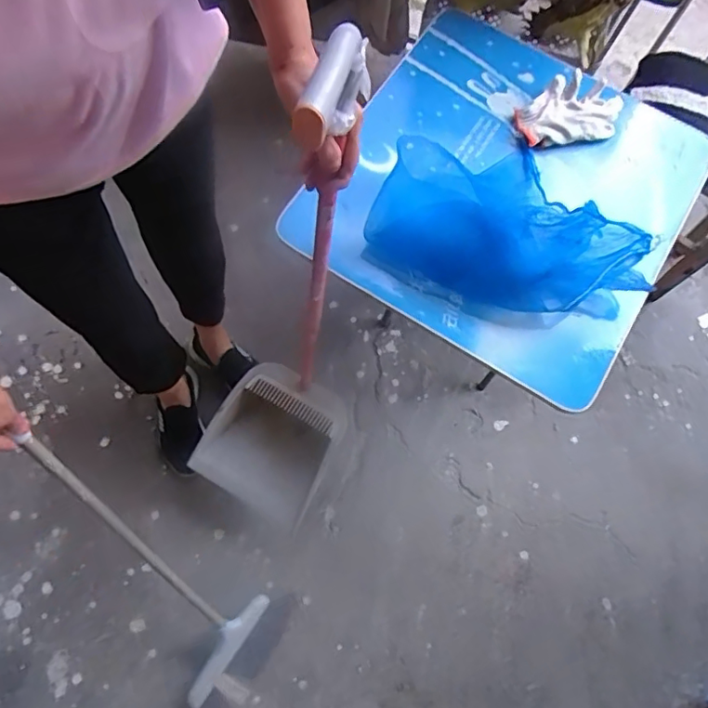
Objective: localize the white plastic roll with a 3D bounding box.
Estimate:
[{"bbox_3d":[-0.014,-0.208,0.439,0.033,0.040,0.114,20,63,6],"label":"white plastic roll"}]

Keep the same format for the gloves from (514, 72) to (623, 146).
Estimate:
[{"bbox_3d":[0.376,-0.429,0.979,0.185,0.032,0.128,-6,70,-7],"label":"gloves"}]

